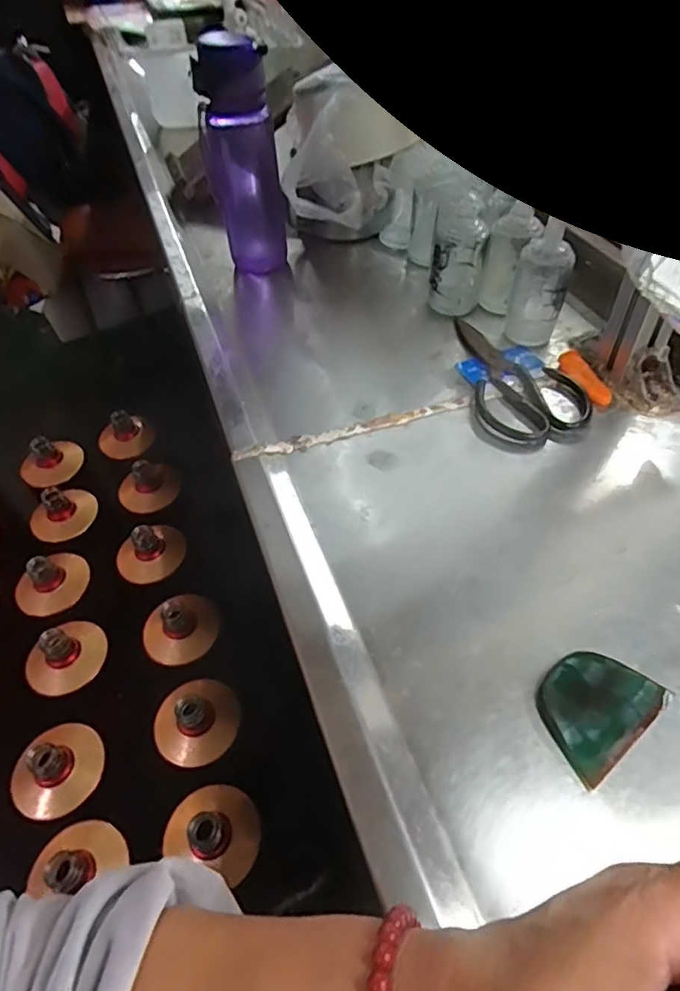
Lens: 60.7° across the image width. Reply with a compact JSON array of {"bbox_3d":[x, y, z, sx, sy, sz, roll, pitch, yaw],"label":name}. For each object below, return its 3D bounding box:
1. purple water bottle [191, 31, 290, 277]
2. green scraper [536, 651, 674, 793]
[{"bbox_3d":[-0.105,-0.363,0.657,0.075,0.238,0.058,-13,51,-6],"label":"purple water bottle"},{"bbox_3d":[0.156,0.127,0.355,0.081,0.010,0.058,-34,56,-22],"label":"green scraper"}]

